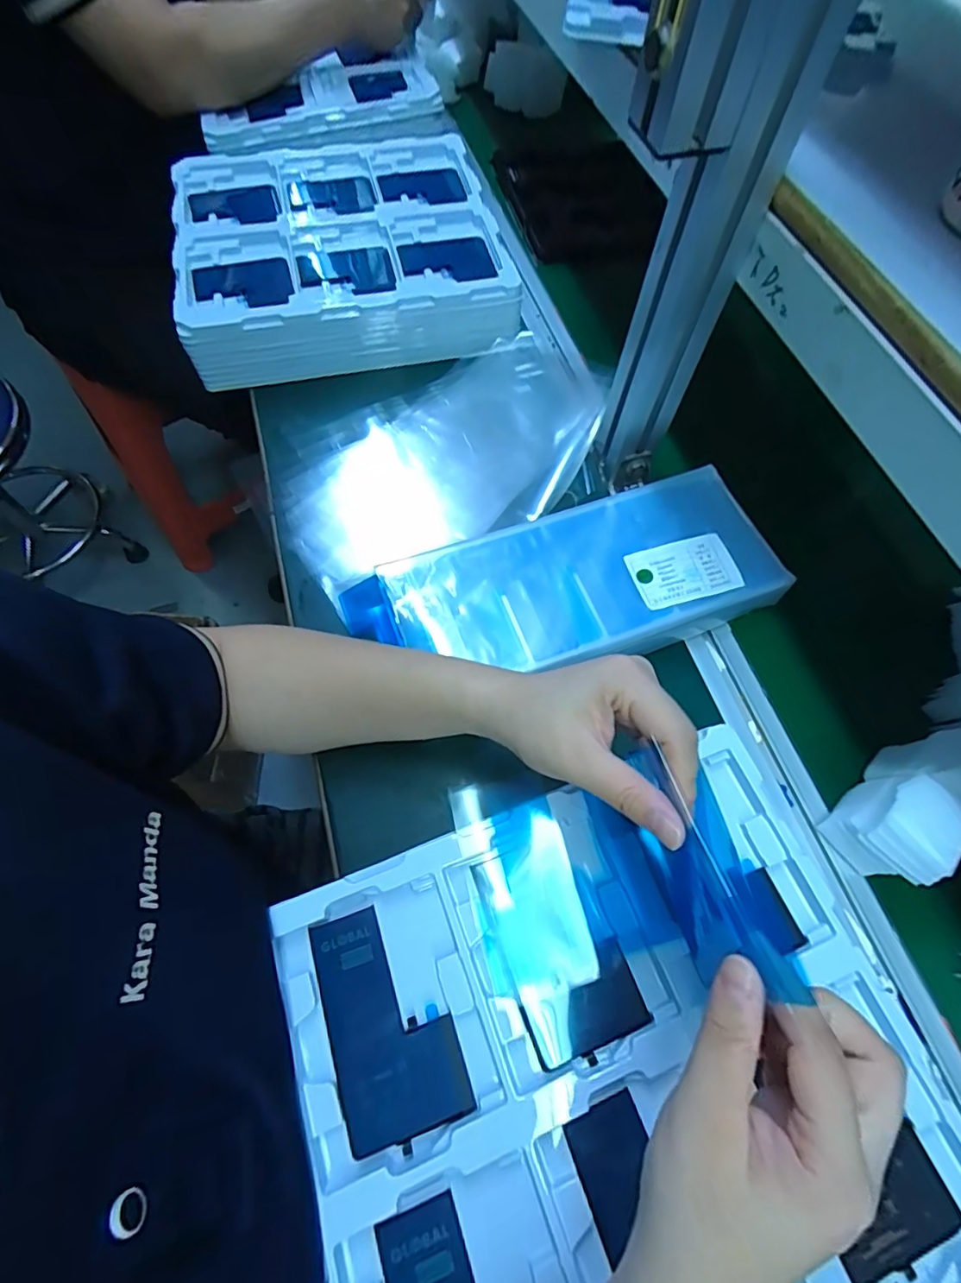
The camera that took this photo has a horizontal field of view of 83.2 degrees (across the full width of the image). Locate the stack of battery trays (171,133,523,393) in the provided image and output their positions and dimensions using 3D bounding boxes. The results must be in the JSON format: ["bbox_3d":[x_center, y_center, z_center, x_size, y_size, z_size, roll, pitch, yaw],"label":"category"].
[{"bbox_3d":[-0.148,-0.417,0.595,0.326,0.086,0.295,-9,65,-7],"label":"stack of battery trays"}]

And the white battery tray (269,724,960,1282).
[{"bbox_3d":[0.069,0.224,0.284,0.310,0.024,0.274,-18,67,-11],"label":"white battery tray"}]

